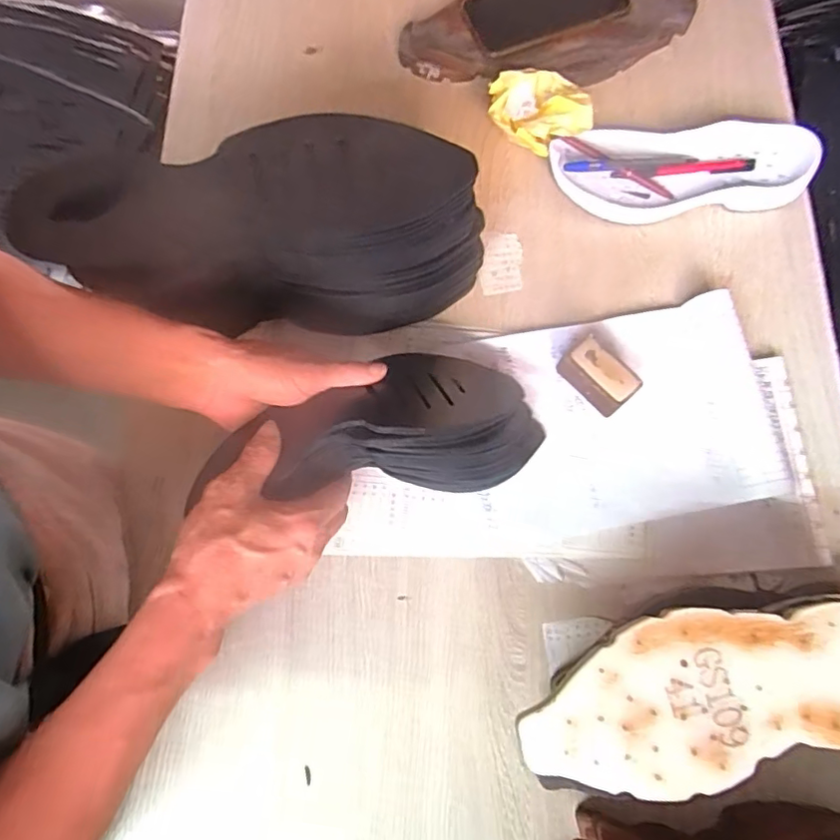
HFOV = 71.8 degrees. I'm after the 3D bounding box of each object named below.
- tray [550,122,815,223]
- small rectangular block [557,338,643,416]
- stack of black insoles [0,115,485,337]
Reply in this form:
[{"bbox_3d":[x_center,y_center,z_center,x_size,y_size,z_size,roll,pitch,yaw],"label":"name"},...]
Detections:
[{"bbox_3d":[0.260,-0.254,0.593,0.257,0.043,0.104,5,75,1],"label":"tray"},{"bbox_3d":[0.161,-0.039,0.528,0.066,0.041,0.033,41,78,10],"label":"small rectangular block"},{"bbox_3d":[-0.100,-0.136,0.478,0.292,0.194,0.093,1,75,0],"label":"stack of black insoles"}]

